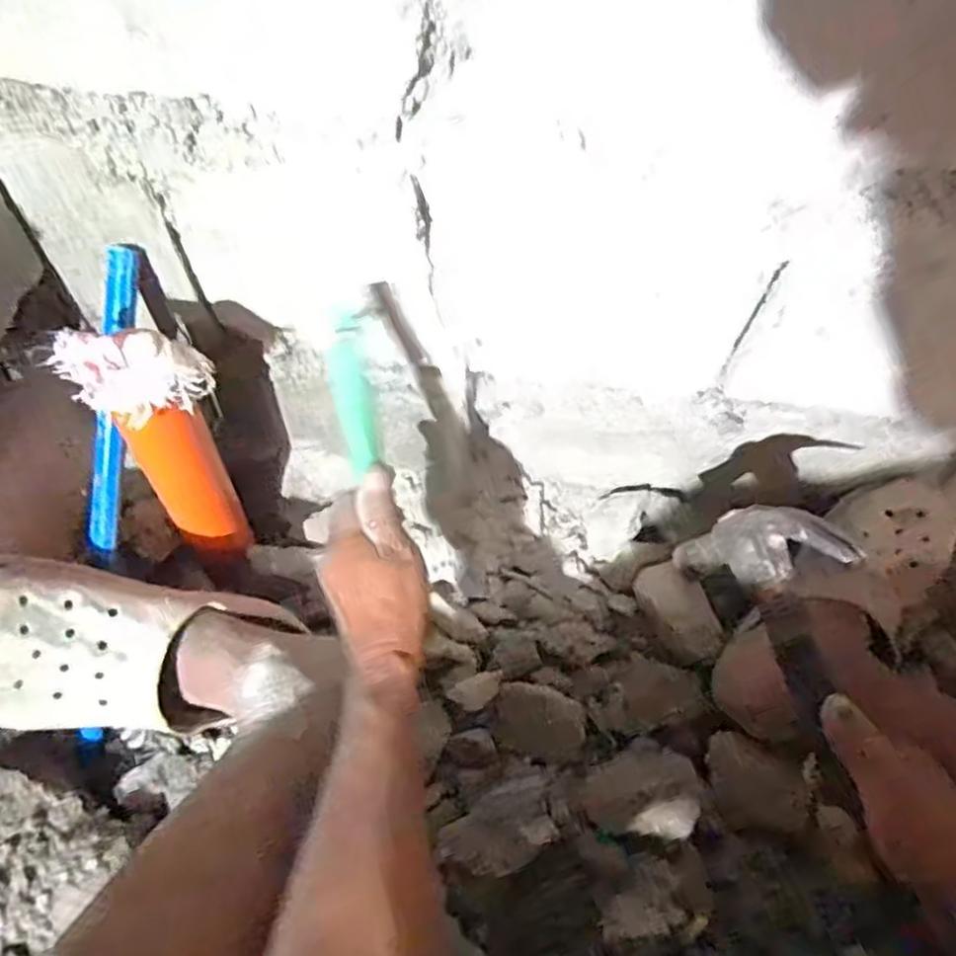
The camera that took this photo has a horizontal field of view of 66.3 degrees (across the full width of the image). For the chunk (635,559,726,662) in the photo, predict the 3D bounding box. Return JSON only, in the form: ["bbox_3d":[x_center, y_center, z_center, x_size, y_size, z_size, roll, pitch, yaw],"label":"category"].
[{"bbox_3d":[0.185,0.121,0.665,0.056,0.037,0.092,-26,64,-15],"label":"chunk"}]

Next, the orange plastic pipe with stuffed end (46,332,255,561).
[{"bbox_3d":[-0.221,-0.011,0.560,0.087,0.250,0.058,-9,61,-7],"label":"orange plastic pipe with stuffed end"}]

